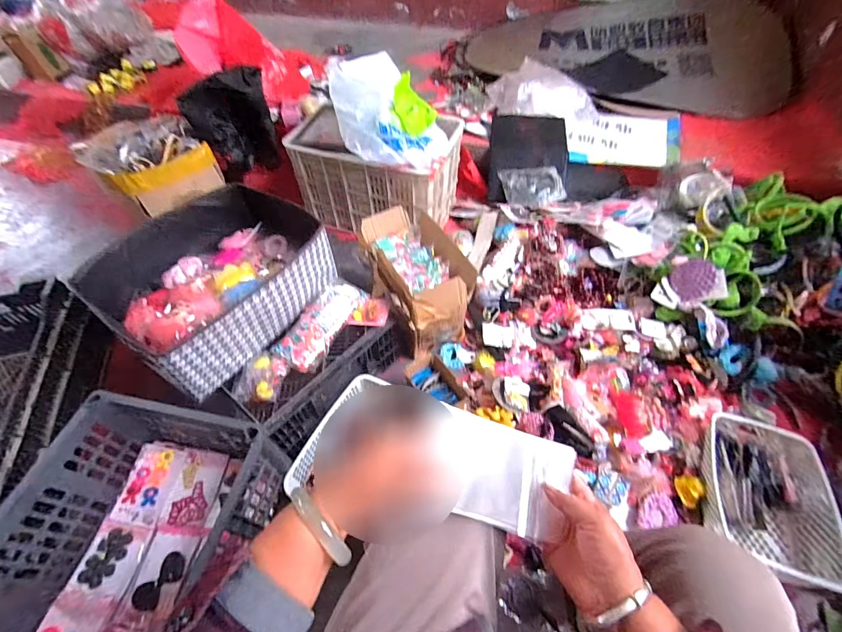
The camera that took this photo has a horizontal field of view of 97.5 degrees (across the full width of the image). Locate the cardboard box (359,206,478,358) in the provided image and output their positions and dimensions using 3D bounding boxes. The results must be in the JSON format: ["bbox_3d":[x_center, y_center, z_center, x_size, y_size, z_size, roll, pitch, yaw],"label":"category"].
[{"bbox_3d":[-0.019,-0.102,0.998,0.212,0.217,0.348,-22,57,-13],"label":"cardboard box"}]

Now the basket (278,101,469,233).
[{"bbox_3d":[-0.152,-0.476,1.265,0.503,0.302,0.358,13,54,9],"label":"basket"}]

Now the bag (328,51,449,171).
[{"bbox_3d":[-0.099,-0.626,1.085,0.314,0.197,0.419,-13,54,-9],"label":"bag"}]

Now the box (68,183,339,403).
[{"bbox_3d":[-0.443,-0.086,0.814,0.358,0.149,0.412,29,59,20],"label":"box"}]

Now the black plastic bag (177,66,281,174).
[{"bbox_3d":[-0.663,-0.675,1.344,0.080,0.335,0.290,36,61,24],"label":"black plastic bag"}]

